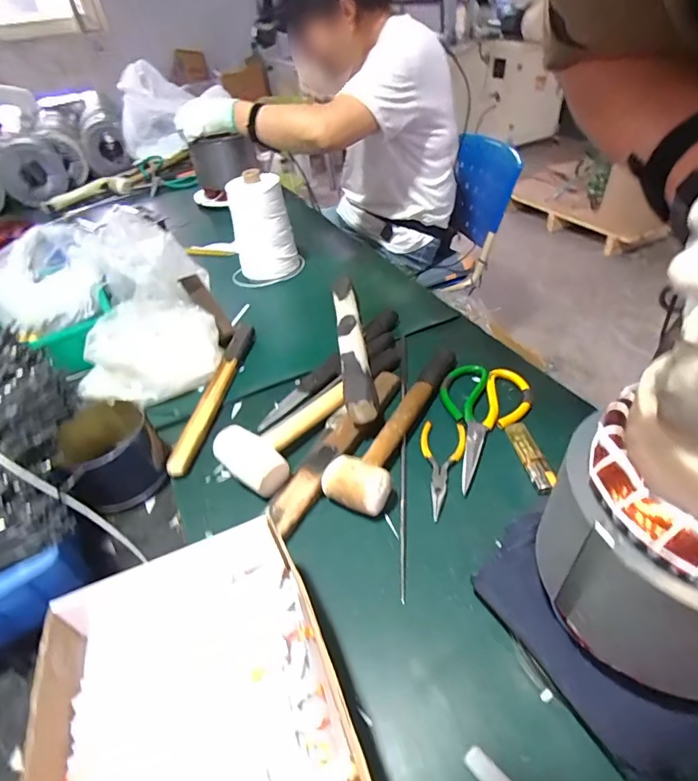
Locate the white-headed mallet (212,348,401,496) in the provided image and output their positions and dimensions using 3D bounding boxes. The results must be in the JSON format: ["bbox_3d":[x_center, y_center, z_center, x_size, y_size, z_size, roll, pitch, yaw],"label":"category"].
[{"bbox_3d":[-0.034,0.014,0.524,0.081,0.042,0.261,25,51,31],"label":"white-headed mallet"}]

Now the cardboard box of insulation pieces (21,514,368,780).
[{"bbox_3d":[-0.094,0.225,0.282,0.176,0.083,0.256,-20,43,-13],"label":"cardboard box of insulation pieces"}]

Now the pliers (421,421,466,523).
[{"bbox_3d":[0.096,0.078,0.462,0.046,0.012,0.114,3,43,12],"label":"pliers"}]

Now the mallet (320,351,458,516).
[{"bbox_3d":[0.057,0.025,0.500,0.064,0.043,0.263,14,46,22],"label":"mallet"}]

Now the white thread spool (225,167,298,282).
[{"bbox_3d":[-0.150,-0.285,0.775,0.104,0.165,0.103,-15,43,-8],"label":"white thread spool"}]

